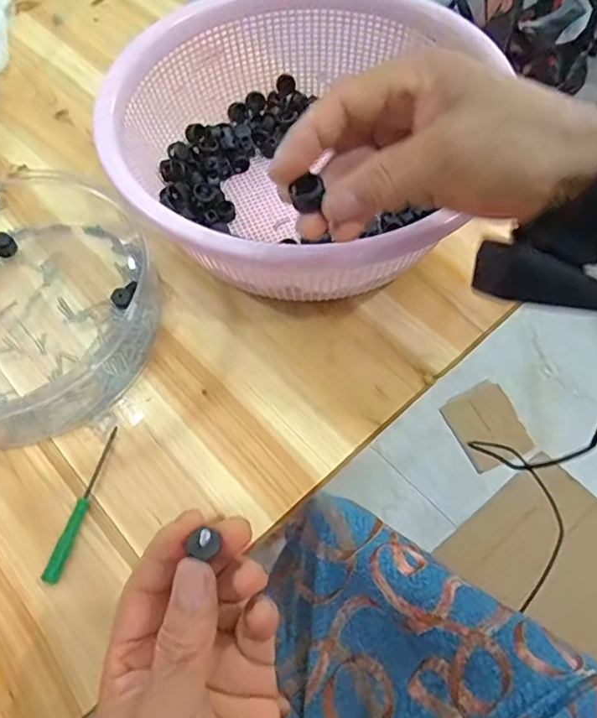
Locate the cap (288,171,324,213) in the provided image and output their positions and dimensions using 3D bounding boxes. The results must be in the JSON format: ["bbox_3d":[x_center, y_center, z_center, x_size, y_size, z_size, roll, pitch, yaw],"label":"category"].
[{"bbox_3d":[0.003,-0.075,0.253,0.013,0.009,0.014,29,66,18],"label":"cap"}]

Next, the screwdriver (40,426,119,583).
[{"bbox_3d":[-0.133,0.089,0.347,0.008,0.006,0.098,11,62,9],"label":"screwdriver"}]

